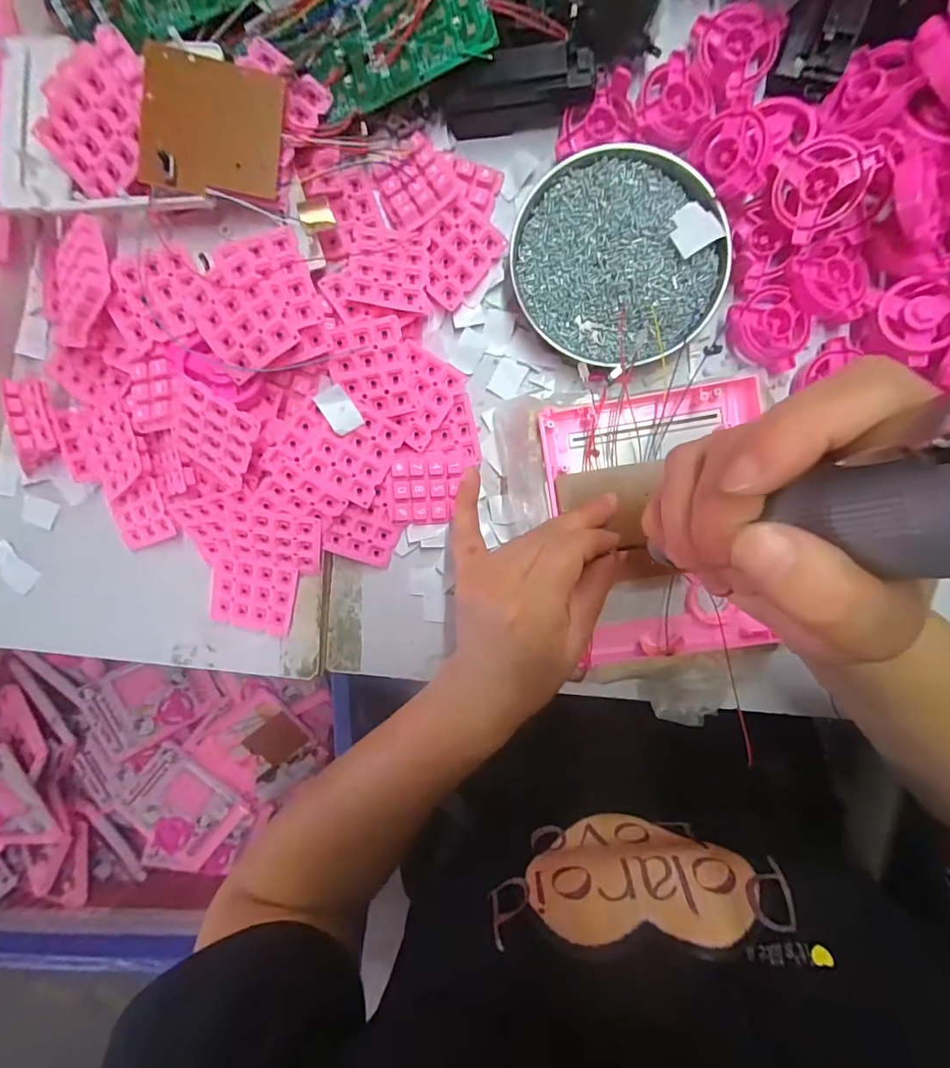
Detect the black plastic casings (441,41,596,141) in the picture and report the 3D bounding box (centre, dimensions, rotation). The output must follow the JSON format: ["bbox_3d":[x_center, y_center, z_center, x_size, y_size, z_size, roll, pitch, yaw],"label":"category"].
[{"bbox_3d":[0.027,-0.281,0.312,0.093,0.049,0.017,-7,93,5],"label":"black plastic casings"}]

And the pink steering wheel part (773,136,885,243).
[{"bbox_3d":[0.208,-0.213,0.291,0.052,0.011,0.051,-33,90,27],"label":"pink steering wheel part"}]

